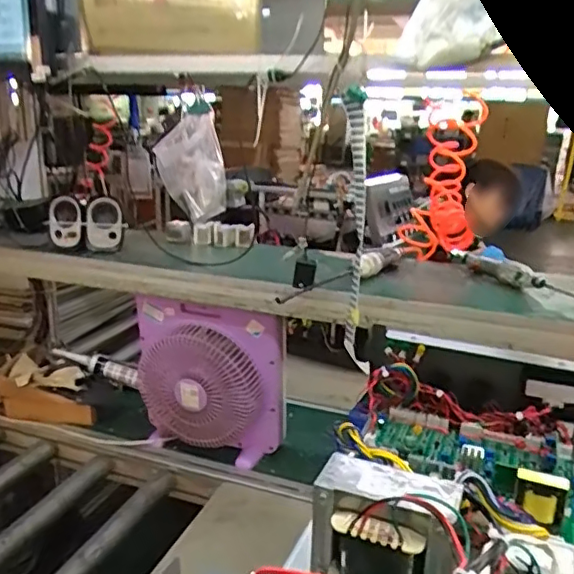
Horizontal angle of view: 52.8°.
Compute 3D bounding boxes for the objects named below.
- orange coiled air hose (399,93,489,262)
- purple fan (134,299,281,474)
[{"bbox_3d":[0.374,-0.224,1.429,0.199,0.233,0.440,8,63,20],"label":"orange coiled air hose"},{"bbox_3d":[-0.165,0.200,1.188,0.308,0.325,0.085,3,18,7],"label":"purple fan"}]

